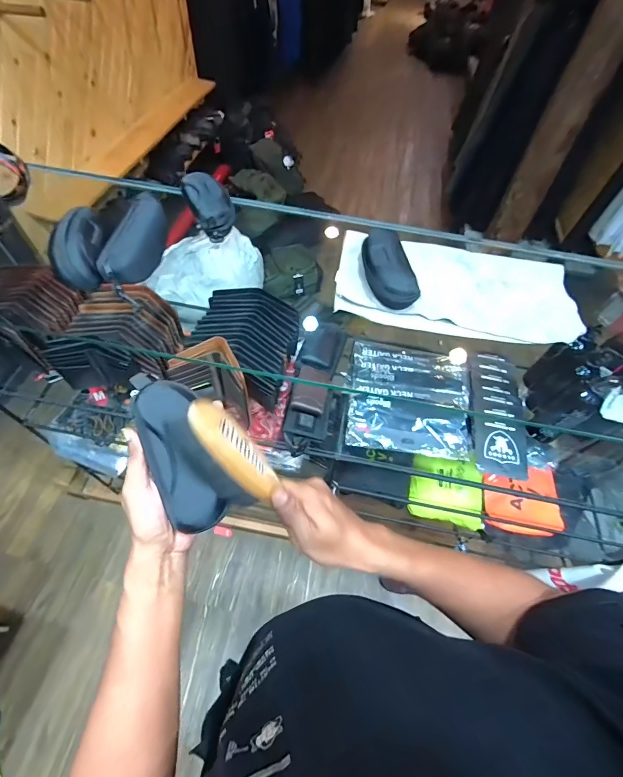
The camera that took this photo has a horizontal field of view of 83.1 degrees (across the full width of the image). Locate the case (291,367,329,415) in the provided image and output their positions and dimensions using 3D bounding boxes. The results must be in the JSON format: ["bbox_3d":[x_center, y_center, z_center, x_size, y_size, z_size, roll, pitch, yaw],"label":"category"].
[{"bbox_3d":[0.000,0.004,0.768,0.071,0.033,0.119,10,57,2],"label":"case"}]

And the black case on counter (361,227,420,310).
[{"bbox_3d":[0.115,-0.189,0.552,0.067,0.050,0.140,-8,59,-9],"label":"black case on counter"}]

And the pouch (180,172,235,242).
[{"bbox_3d":[-0.181,-0.324,0.618,0.070,0.041,0.156,-18,61,-15],"label":"pouch"}]

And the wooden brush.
[{"bbox_3d":[-0.072,0.059,0.332,0.031,0.122,0.041,0,43,50],"label":"wooden brush"}]

